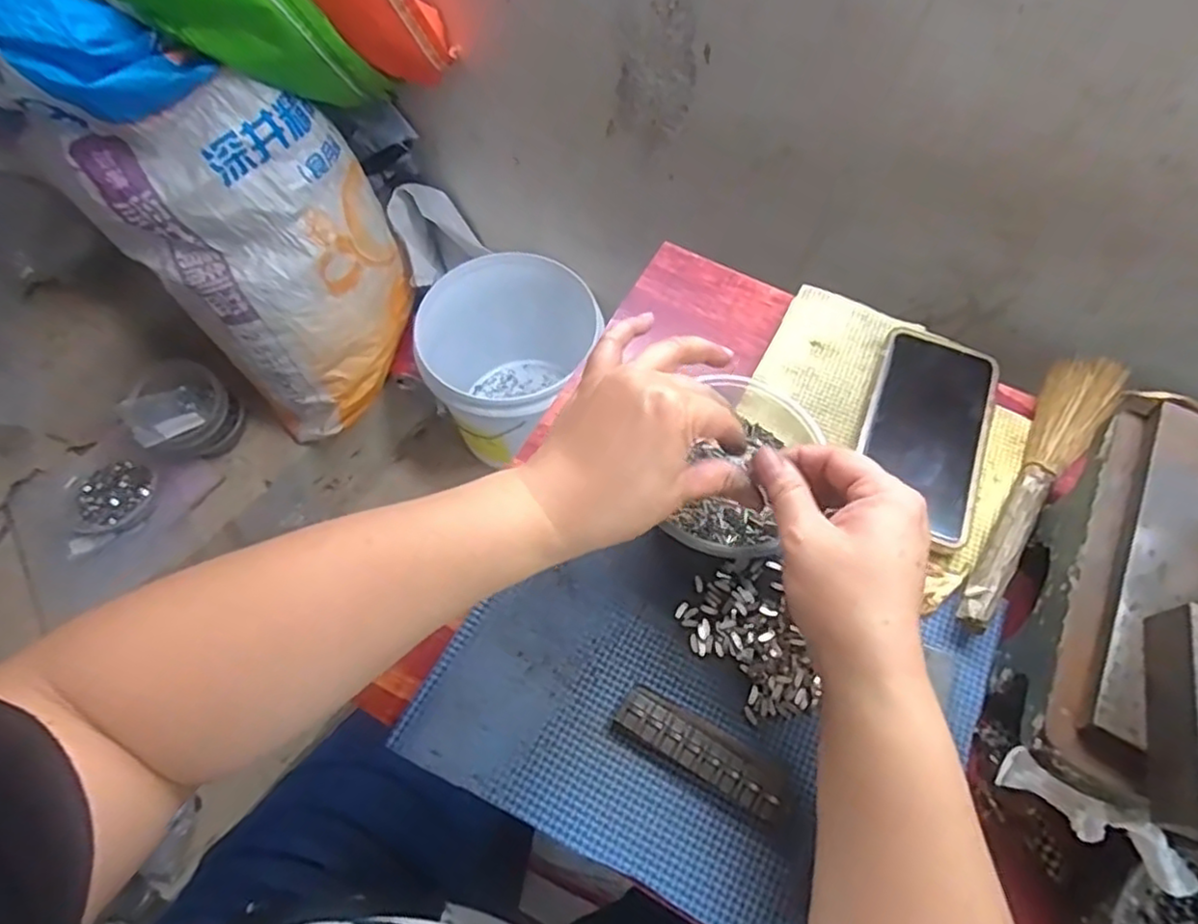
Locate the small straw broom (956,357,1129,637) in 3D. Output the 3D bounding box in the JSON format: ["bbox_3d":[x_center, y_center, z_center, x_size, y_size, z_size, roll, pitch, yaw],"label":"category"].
[{"bbox_3d":[0.276,0.007,0.417,0.039,0.017,0.235,36,67,15],"label":"small straw broom"}]

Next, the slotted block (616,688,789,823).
[{"bbox_3d":[0.055,0.151,0.351,0.092,0.013,0.029,28,65,12],"label":"slotted block"}]

